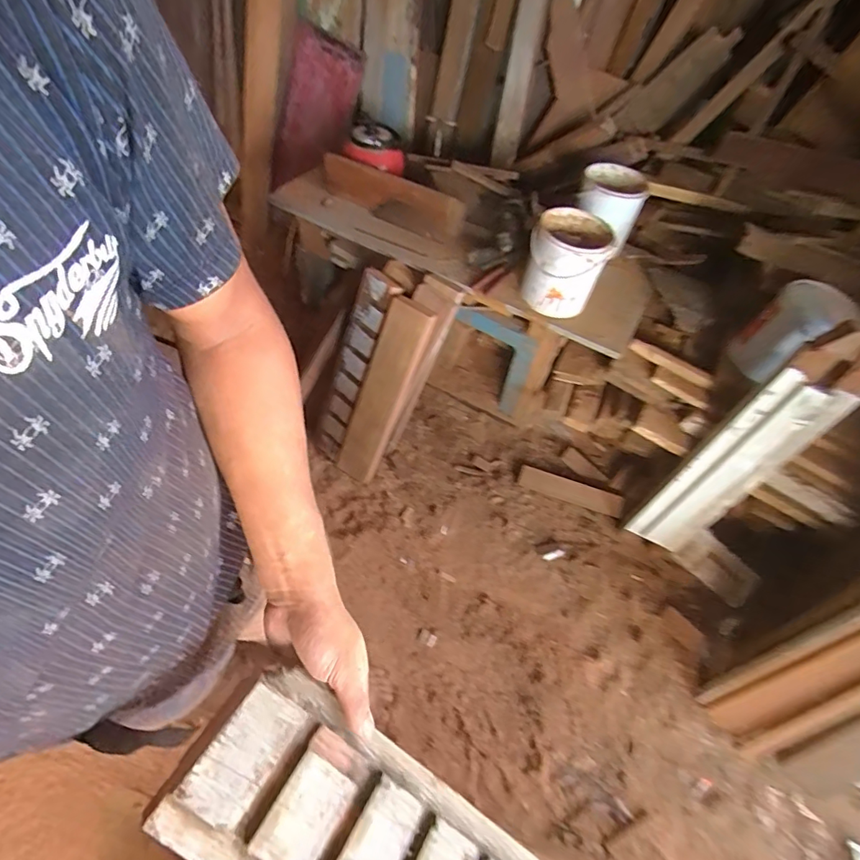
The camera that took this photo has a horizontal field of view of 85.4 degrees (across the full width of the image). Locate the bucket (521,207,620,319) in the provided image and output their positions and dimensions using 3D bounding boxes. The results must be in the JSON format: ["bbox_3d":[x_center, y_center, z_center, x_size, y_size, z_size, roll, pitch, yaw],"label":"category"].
[{"bbox_3d":[0.329,-0.406,1.161,0.176,0.216,0.176,3,59,-5],"label":"bucket"}]

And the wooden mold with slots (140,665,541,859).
[{"bbox_3d":[0.035,0.416,0.395,0.555,0.027,0.128,45,65,-11],"label":"wooden mold with slots"}]

